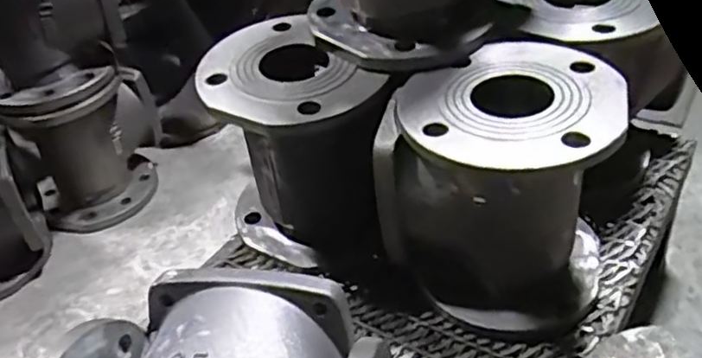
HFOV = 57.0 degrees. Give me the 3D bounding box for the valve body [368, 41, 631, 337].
[{"bbox_3d":[0.136,0.011,0.577,0.177,0.207,0.159,18,44,28],"label":"valve body"}]

